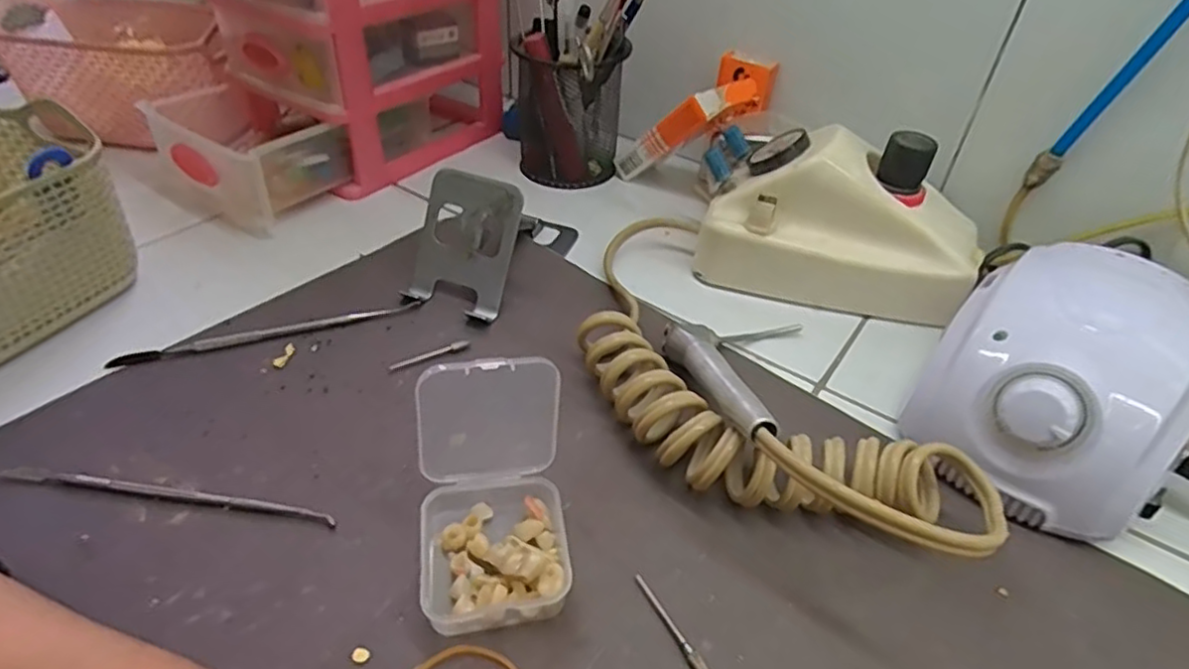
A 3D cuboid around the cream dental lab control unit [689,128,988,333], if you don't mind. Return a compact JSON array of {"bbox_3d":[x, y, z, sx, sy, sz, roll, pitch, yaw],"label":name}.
[{"bbox_3d":[0.155,-0.071,0.408,0.163,0.087,0.078,15,43,14],"label":"cream dental lab control unit"}]

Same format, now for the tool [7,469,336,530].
[{"bbox_3d":[-0.181,0.068,0.279,0.145,0.006,0.006,6,42,4],"label":"tool"}]

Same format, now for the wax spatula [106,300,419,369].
[{"bbox_3d":[-0.178,-0.003,0.363,0.155,0.006,0.011,-14,44,-18],"label":"wax spatula"}]

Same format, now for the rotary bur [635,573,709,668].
[{"bbox_3d":[0.030,0.111,0.249,0.005,0.004,0.047,-19,46,-23],"label":"rotary bur"}]

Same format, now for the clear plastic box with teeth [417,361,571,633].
[{"bbox_3d":[-0.040,0.056,0.253,0.058,0.071,0.087,-3,42,-6],"label":"clear plastic box with teeth"}]

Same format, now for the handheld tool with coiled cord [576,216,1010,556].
[{"bbox_3d":[0.064,0.006,0.340,0.136,0.046,0.274,-10,43,-14],"label":"handheld tool with coiled cord"}]

